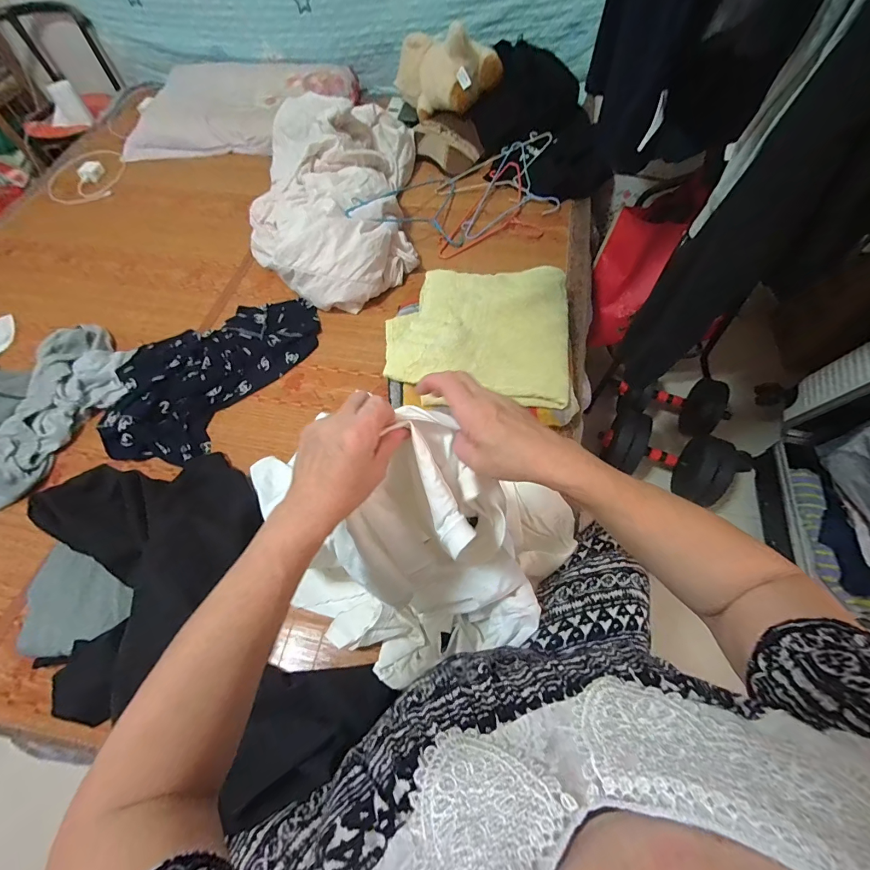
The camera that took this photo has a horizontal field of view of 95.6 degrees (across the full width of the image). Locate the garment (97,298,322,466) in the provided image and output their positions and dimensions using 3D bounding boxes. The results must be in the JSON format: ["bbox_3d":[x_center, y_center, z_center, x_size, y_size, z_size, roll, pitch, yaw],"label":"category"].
[{"bbox_3d":[-0.503,-0.160,0.880,0.303,0.045,0.513,30,68,18],"label":"garment"}]

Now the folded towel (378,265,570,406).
[{"bbox_3d":[0.087,-0.210,0.794,0.368,0.051,0.319,2,62,5],"label":"folded towel"}]

